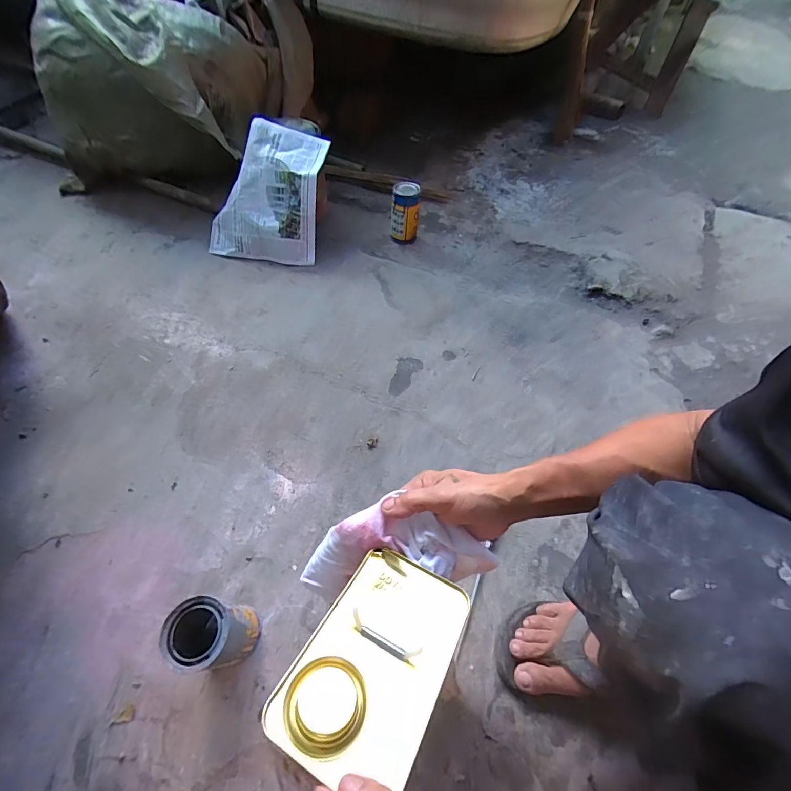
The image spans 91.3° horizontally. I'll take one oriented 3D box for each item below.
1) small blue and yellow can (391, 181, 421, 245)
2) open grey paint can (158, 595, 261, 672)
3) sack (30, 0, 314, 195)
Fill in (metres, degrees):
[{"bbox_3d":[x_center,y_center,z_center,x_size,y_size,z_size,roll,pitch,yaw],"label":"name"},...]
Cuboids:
[{"bbox_3d":[0.024,-0.469,1.001,0.069,0.142,0.060,1,57,-3],"label":"small blue and yellow can"},{"bbox_3d":[-0.219,0.294,0.475,0.079,0.130,0.073,11,57,4],"label":"open grey paint can"},{"bbox_3d":[-0.565,-0.807,0.985,0.581,0.402,0.450,11,56,6],"label":"sack"}]

